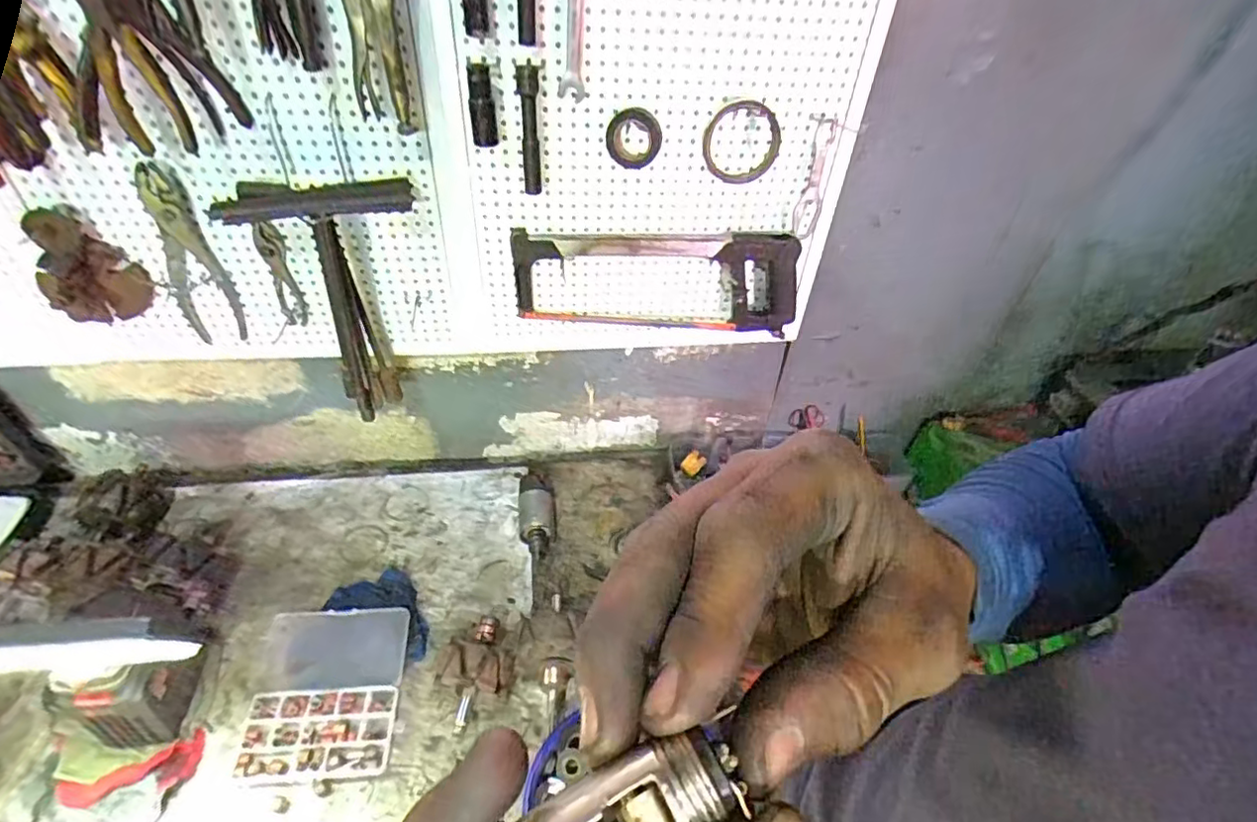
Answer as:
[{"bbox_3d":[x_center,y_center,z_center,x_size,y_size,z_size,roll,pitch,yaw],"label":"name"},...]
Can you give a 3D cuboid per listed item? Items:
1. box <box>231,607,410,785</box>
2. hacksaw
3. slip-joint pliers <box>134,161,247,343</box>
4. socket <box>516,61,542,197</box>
[{"bbox_3d":[-0.385,0.352,0.775,0.178,0.032,0.200,0,42,-6],"label":"box"},{"bbox_3d":[0.052,-0.180,0.863,0.414,0.150,0.036,-2,42,-7],"label":"hacksaw"},{"bbox_3d":[-0.541,-0.186,0.752,0.074,0.231,0.022,10,42,6],"label":"slip-joint pliers"},{"bbox_3d":[-0.113,-0.315,0.699,0.023,0.140,0.017,-3,43,-9],"label":"socket"}]

